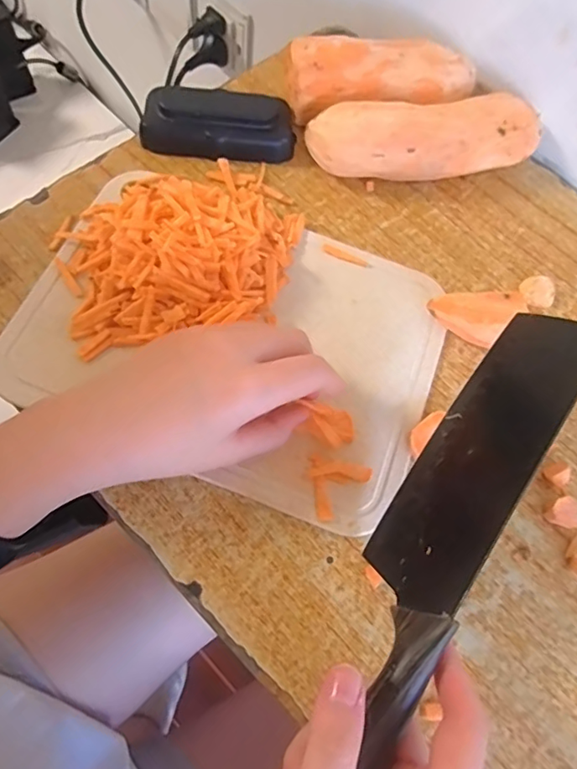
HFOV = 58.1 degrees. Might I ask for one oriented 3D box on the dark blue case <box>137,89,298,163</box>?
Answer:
[{"bbox_3d":[-0.045,-0.171,0.343,0.099,0.034,0.032,-2,69,-7],"label":"dark blue case"}]

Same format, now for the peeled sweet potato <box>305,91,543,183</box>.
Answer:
[{"bbox_3d":[0.090,-0.159,0.343,0.147,0.054,0.037,-7,70,-9],"label":"peeled sweet potato"}]

